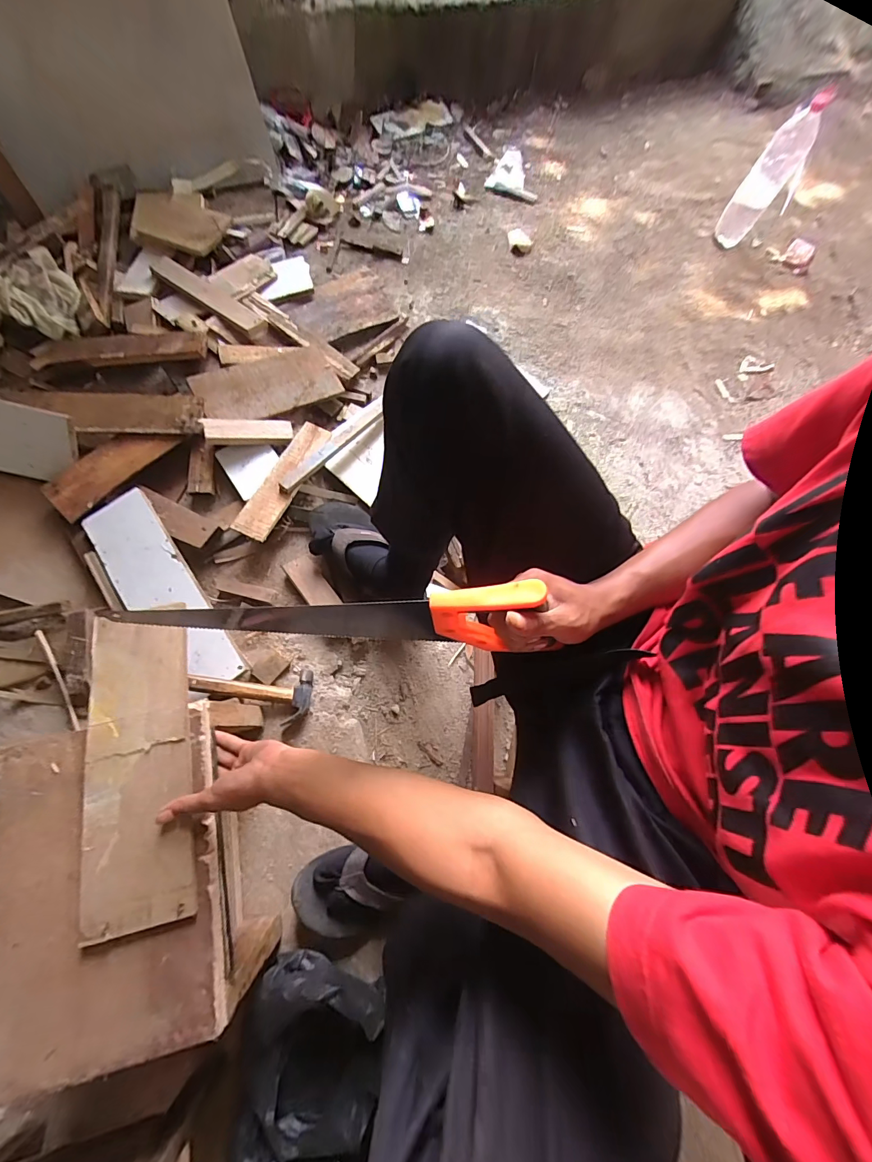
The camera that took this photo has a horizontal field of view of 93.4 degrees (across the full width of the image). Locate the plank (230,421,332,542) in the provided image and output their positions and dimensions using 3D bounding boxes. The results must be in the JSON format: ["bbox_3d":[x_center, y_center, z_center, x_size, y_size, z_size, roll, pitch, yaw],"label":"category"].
[{"bbox_3d":[-0.298,-0.207,0.813,0.071,0.023,0.282,23,71,6],"label":"plank"}]

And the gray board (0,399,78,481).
[{"bbox_3d":[-0.833,-0.278,0.783,0.271,0.011,0.136,10,112,-5],"label":"gray board"}]

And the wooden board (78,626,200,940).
[{"bbox_3d":[-0.340,0.202,0.470,0.108,0.013,0.330,-13,71,-7],"label":"wooden board"}]

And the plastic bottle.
[{"bbox_3d":[0.923,-1.124,1.131,0.107,0.295,0.091,23,71,6],"label":"plastic bottle"}]

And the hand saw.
[{"bbox_3d":[-0.101,0.037,0.391,0.377,0.093,0.034,-1,71,1],"label":"hand saw"}]

